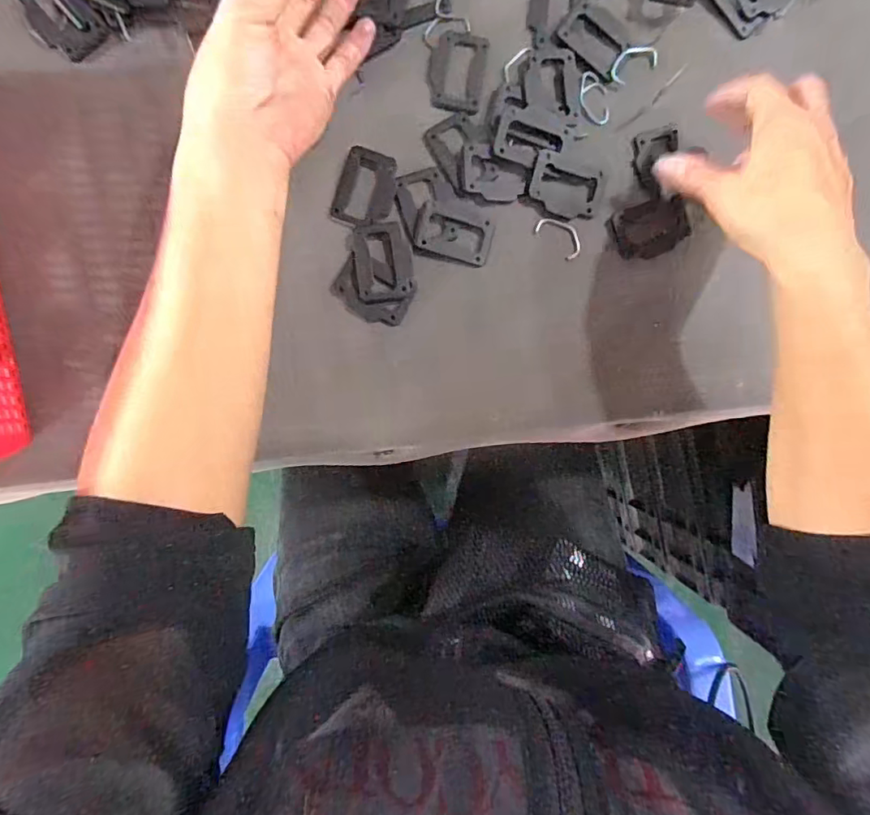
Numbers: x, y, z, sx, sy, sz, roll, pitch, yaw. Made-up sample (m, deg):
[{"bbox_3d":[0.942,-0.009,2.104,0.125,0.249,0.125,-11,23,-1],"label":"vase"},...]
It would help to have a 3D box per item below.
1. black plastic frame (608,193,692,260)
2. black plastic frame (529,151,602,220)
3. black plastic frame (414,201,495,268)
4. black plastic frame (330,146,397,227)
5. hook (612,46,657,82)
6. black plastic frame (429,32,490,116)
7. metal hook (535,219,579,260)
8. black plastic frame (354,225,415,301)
[{"bbox_3d":[0.150,-0.124,0.358,0.053,0.006,0.037,-16,92,-3],"label":"black plastic frame"},{"bbox_3d":[0.090,-0.151,0.356,0.049,0.005,0.036,18,90,-4],"label":"black plastic frame"},{"bbox_3d":[0.014,-0.117,0.354,0.050,0.004,0.035,14,90,-4],"label":"black plastic frame"},{"bbox_3d":[-0.046,-0.147,0.348,0.037,0.004,0.051,17,90,-4],"label":"black plastic frame"},{"bbox_3d":[0.137,-0.238,0.354,0.035,0.004,0.018,-29,92,-5],"label":"hook"},{"bbox_3d":[0.015,-0.228,0.352,0.037,0.004,0.053,11,90,-4],"label":"black plastic frame"},{"bbox_3d":[0.089,-0.120,0.360,0.035,0.004,0.020,40,86,-3],"label":"metal hook"},{"bbox_3d":[-0.036,-0.098,0.347,0.037,0.004,0.052,-10,91,-3],"label":"black plastic frame"}]

